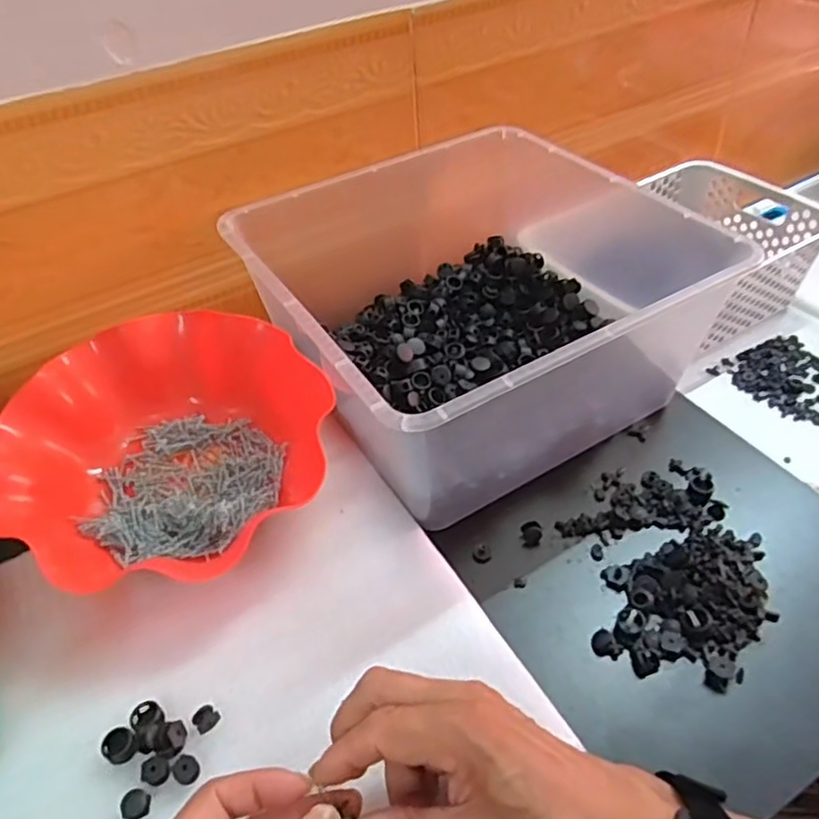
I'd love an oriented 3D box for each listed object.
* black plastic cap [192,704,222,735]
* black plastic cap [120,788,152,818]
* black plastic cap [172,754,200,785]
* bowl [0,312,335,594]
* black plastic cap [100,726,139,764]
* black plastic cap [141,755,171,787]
[{"bbox_3d":[-0.113,0.172,0.370,0.011,0.009,0.013,30,54,28],"label":"black plastic cap"},{"bbox_3d":[-0.141,0.204,0.343,0.013,0.007,0.013,-1,46,1],"label":"black plastic cap"},{"bbox_3d":[-0.119,0.190,0.352,0.015,0.007,0.013,29,54,27],"label":"black plastic cap"},{"bbox_3d":[-0.178,0.022,0.476,0.198,0.071,0.212,-1,46,1],"label":"bowl"},{"bbox_3d":[-0.157,0.183,0.361,0.019,0.008,0.016,29,54,27],"label":"black plastic cap"},{"bbox_3d":[-0.134,0.191,0.352,0.014,0.006,0.013,-1,46,1],"label":"black plastic cap"}]

